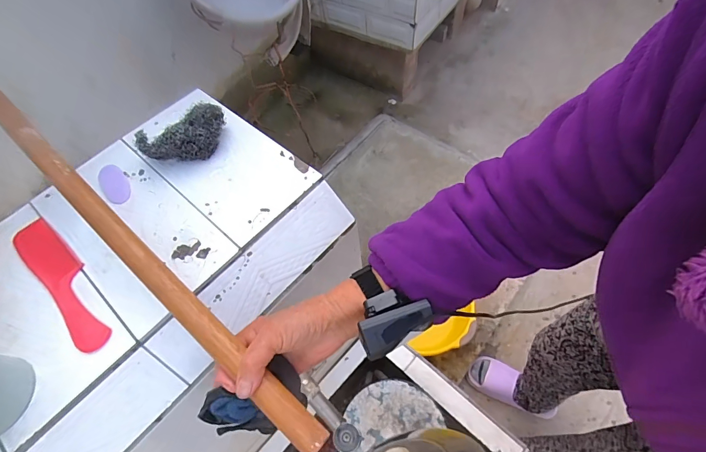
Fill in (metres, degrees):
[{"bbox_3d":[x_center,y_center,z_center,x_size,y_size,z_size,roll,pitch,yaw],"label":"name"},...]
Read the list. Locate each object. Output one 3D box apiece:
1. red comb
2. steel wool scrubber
[{"bbox_3d":[-0.333,0.060,0.430,0.206,0.004,0.048,37,70,23],"label":"red comb"},{"bbox_3d":[-0.222,-0.119,0.494,0.115,0.044,0.058,-30,62,-12],"label":"steel wool scrubber"}]

